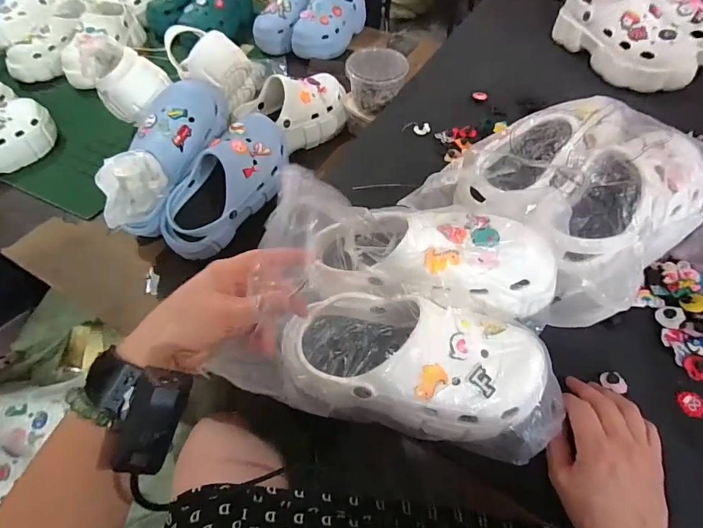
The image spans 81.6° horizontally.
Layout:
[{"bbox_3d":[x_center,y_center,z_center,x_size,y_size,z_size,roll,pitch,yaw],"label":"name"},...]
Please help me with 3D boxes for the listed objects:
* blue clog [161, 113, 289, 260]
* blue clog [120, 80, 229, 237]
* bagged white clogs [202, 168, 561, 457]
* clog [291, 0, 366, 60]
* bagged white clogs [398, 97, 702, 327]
[{"bbox_3d":[-0.196,-0.131,0.639,0.093,0.089,0.264,29,77,22],"label":"blue clog"},{"bbox_3d":[-0.280,-0.163,0.627,0.091,0.096,0.262,23,89,19],"label":"blue clog"},{"bbox_3d":[0.049,0.039,0.386,0.280,0.114,0.203,8,56,10],"label":"bagged white clogs"},{"bbox_3d":[-0.050,-0.618,1.036,0.107,0.095,0.226,27,61,21],"label":"clog"},{"bbox_3d":[0.279,-0.107,0.486,0.337,0.106,0.256,-34,59,-18],"label":"bagged white clogs"}]

